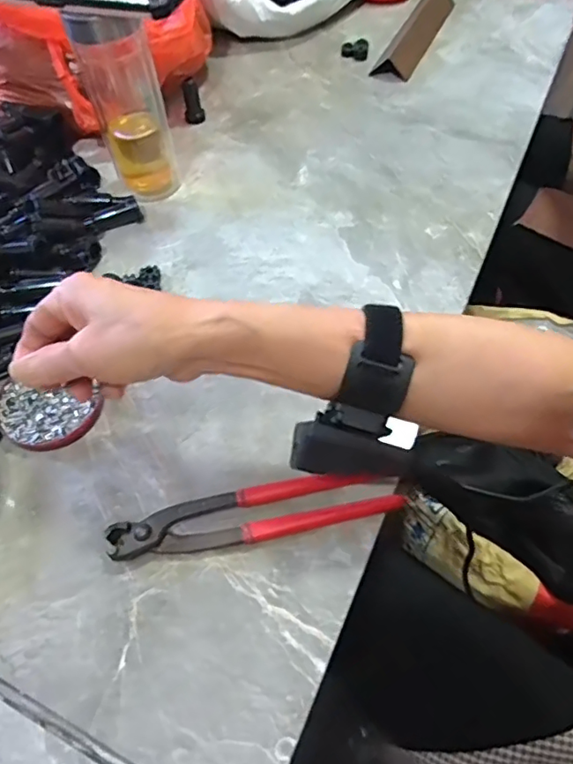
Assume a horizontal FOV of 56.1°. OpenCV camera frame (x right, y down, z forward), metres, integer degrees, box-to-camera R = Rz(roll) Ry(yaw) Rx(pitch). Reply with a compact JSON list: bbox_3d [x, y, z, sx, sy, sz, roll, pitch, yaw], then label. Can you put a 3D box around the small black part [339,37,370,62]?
[{"bbox_3d":[0.090,-0.436,0.705,0.036,0.012,0.028,0,58,4],"label":"small black part"}]

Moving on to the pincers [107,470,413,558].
[{"bbox_3d":[-0.021,0.090,0.371,0.194,0.017,0.038,-12,58,-4],"label":"pincers"}]

